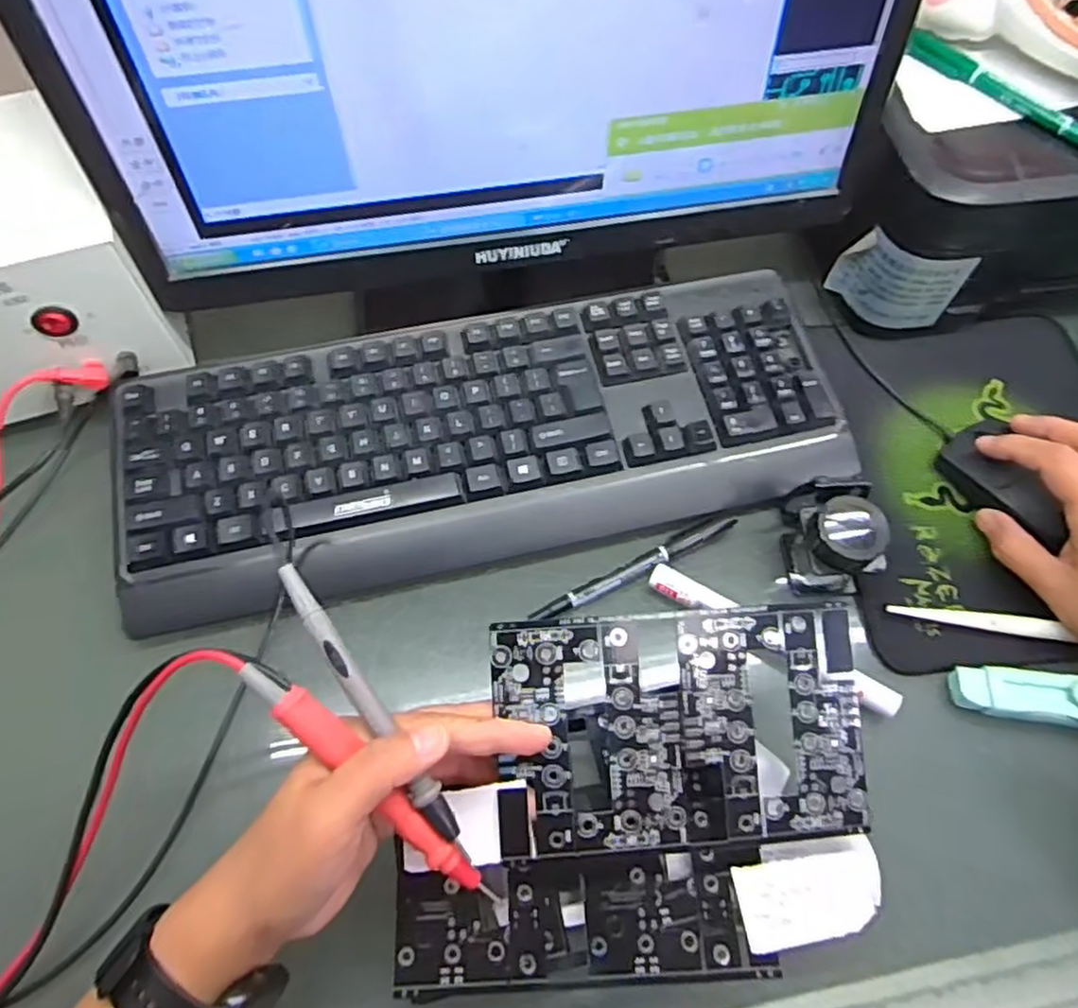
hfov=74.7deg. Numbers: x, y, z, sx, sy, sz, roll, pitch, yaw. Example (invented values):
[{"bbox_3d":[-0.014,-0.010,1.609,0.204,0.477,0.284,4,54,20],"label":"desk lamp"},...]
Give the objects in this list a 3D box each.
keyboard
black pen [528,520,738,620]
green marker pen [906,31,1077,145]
[{"bbox_3d":[-0.029,-0.043,0.428,0.423,0.035,0.154,-11,64,-7],"label":"keyboard"},{"bbox_3d":[0.057,0.038,0.413,0.133,0.017,0.012,-25,66,-13],"label":"black pen"},{"bbox_3d":[0.281,-0.247,0.425,0.014,0.011,0.134,-39,70,-19],"label":"green marker pen"}]

